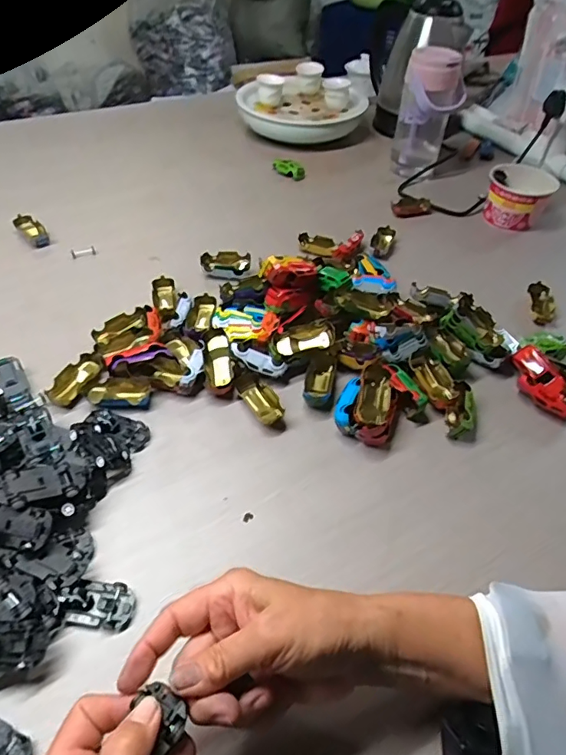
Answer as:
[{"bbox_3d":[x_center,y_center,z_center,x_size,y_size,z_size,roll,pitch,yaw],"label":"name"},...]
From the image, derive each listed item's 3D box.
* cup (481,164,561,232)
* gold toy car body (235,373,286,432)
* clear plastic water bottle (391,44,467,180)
[{"bbox_3d":[0.345,-0.271,0.738,0.086,0.077,0.083,2,46,-2],"label":"cup"},{"bbox_3d":[-0.019,0.025,0.509,0.030,0.020,0.066,-25,52,-25],"label":"gold toy car body"},{"bbox_3d":[0.232,-0.426,0.809,0.096,0.164,0.067,18,48,13],"label":"clear plastic water bottle"}]

